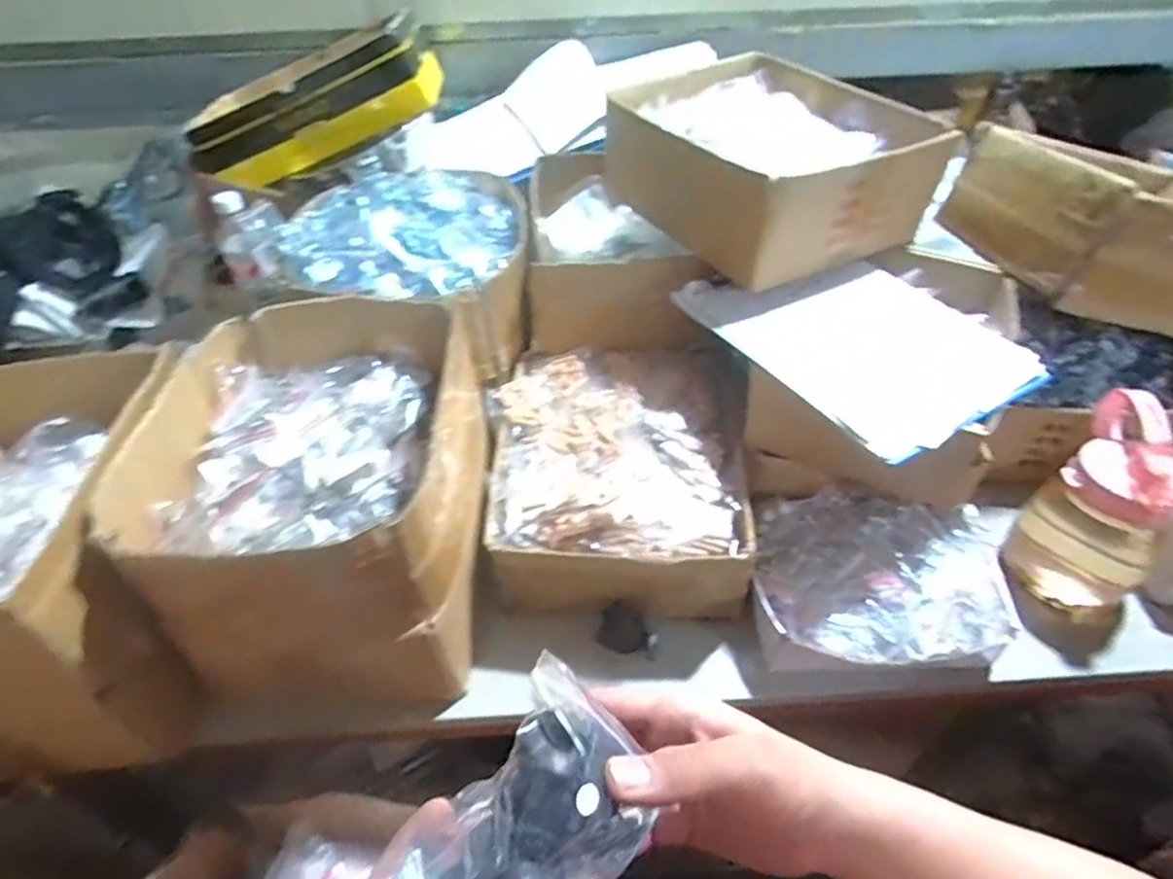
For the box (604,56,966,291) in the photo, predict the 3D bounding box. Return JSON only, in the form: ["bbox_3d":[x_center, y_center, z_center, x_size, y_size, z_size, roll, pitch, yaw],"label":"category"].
[{"bbox_3d":[0.206,-0.337,0.793,0.297,0.109,0.342,-20,47,-17],"label":"box"}]

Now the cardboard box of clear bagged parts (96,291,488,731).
[{"bbox_3d":[-0.249,0.051,0.665,0.283,0.221,0.337,-3,44,0],"label":"cardboard box of clear bagged parts"}]

